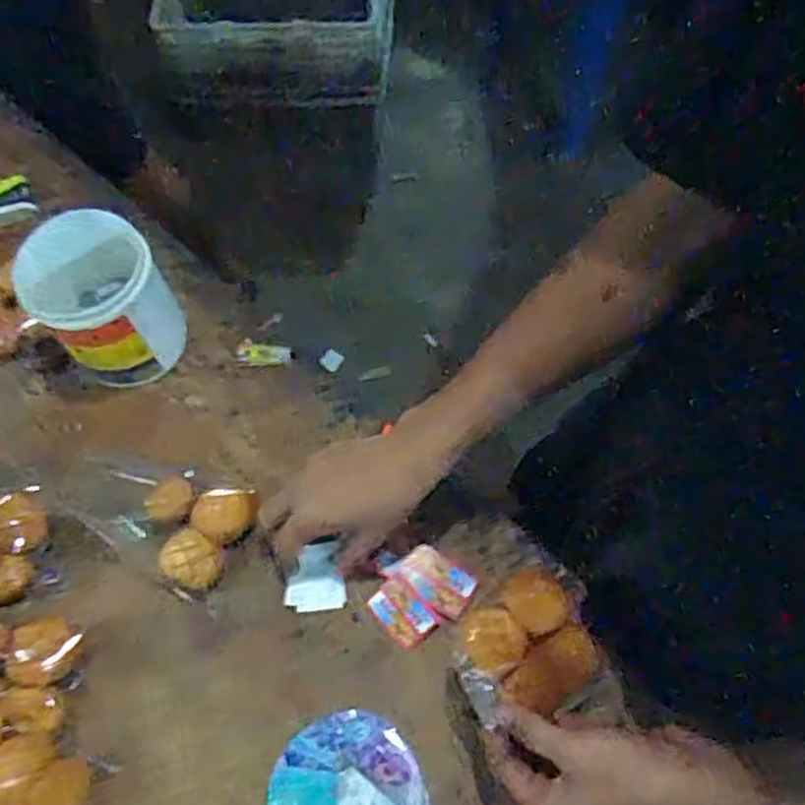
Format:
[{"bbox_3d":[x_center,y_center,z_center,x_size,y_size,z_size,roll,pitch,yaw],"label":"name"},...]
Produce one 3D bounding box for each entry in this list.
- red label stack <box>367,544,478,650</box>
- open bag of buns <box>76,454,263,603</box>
[{"bbox_3d":[0.014,0.156,0.630,0.063,0.015,0.074,41,69,17],"label":"red label stack"},{"bbox_3d":[-0.210,0.088,0.671,0.161,0.038,0.103,30,66,13],"label":"open bag of buns"}]

